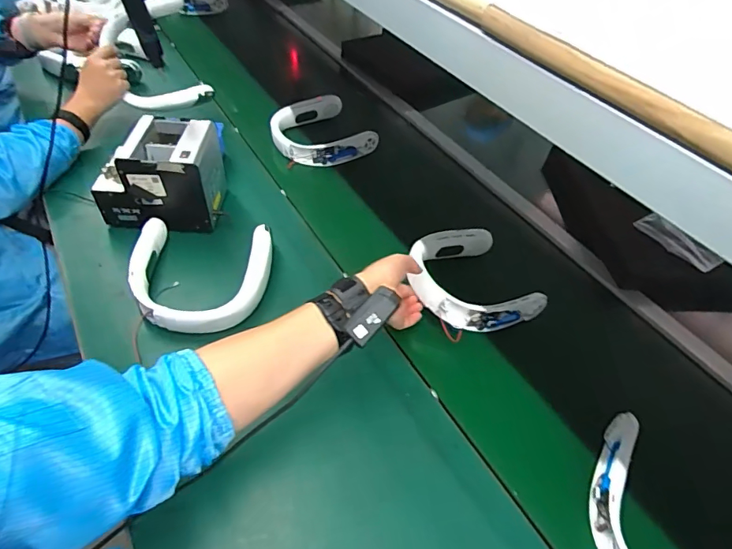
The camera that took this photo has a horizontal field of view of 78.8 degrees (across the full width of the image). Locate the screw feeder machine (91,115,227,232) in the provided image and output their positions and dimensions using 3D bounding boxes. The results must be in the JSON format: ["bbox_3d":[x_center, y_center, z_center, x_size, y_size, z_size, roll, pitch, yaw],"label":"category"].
[{"bbox_3d":[-0.348,-0.165,0.756,0.184,0.154,0.129,1,50,-8],"label":"screw feeder machine"}]

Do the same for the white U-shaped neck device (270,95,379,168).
[{"bbox_3d":[-0.100,-0.320,0.994,0.217,0.052,0.212,-27,59,-27],"label":"white U-shaped neck device"}]

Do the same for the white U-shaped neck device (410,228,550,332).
[{"bbox_3d":[0.164,0.005,0.730,0.199,0.066,0.180,-13,52,-18],"label":"white U-shaped neck device"}]

